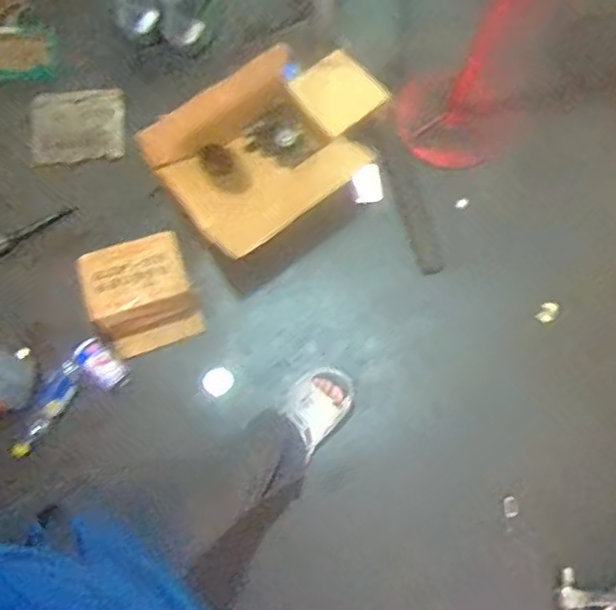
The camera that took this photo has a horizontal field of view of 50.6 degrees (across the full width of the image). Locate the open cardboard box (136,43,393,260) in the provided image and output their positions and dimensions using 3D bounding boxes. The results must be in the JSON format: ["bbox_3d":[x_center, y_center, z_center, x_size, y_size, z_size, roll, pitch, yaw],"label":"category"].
[{"bbox_3d":[-0.054,-0.395,1.559,0.549,0.243,0.377,-40,79,-10],"label":"open cardboard box"}]

